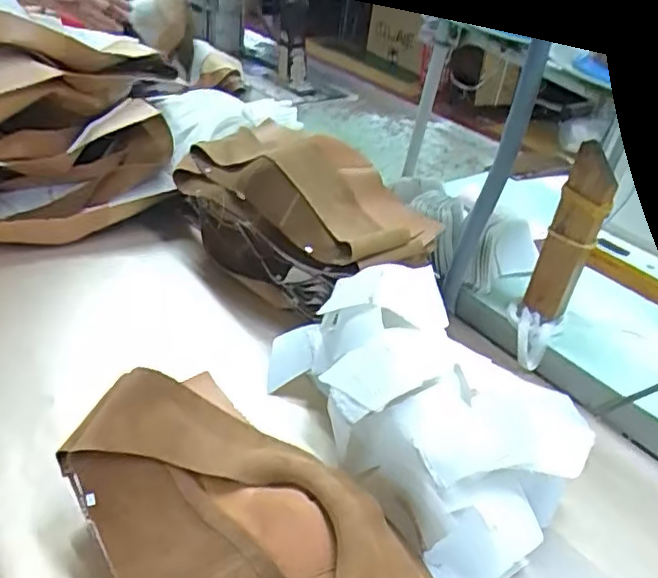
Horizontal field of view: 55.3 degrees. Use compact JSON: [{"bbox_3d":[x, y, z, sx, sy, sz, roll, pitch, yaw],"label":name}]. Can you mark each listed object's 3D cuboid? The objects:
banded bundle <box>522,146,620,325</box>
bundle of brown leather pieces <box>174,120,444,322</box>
[{"bbox_3d":[0.247,-0.044,0.648,0.045,0.202,0.019,22,37,20],"label":"banded bundle"},{"bbox_3d":[-0.037,-0.089,0.749,0.329,0.156,0.155,31,41,30],"label":"bundle of brown leather pieces"}]

